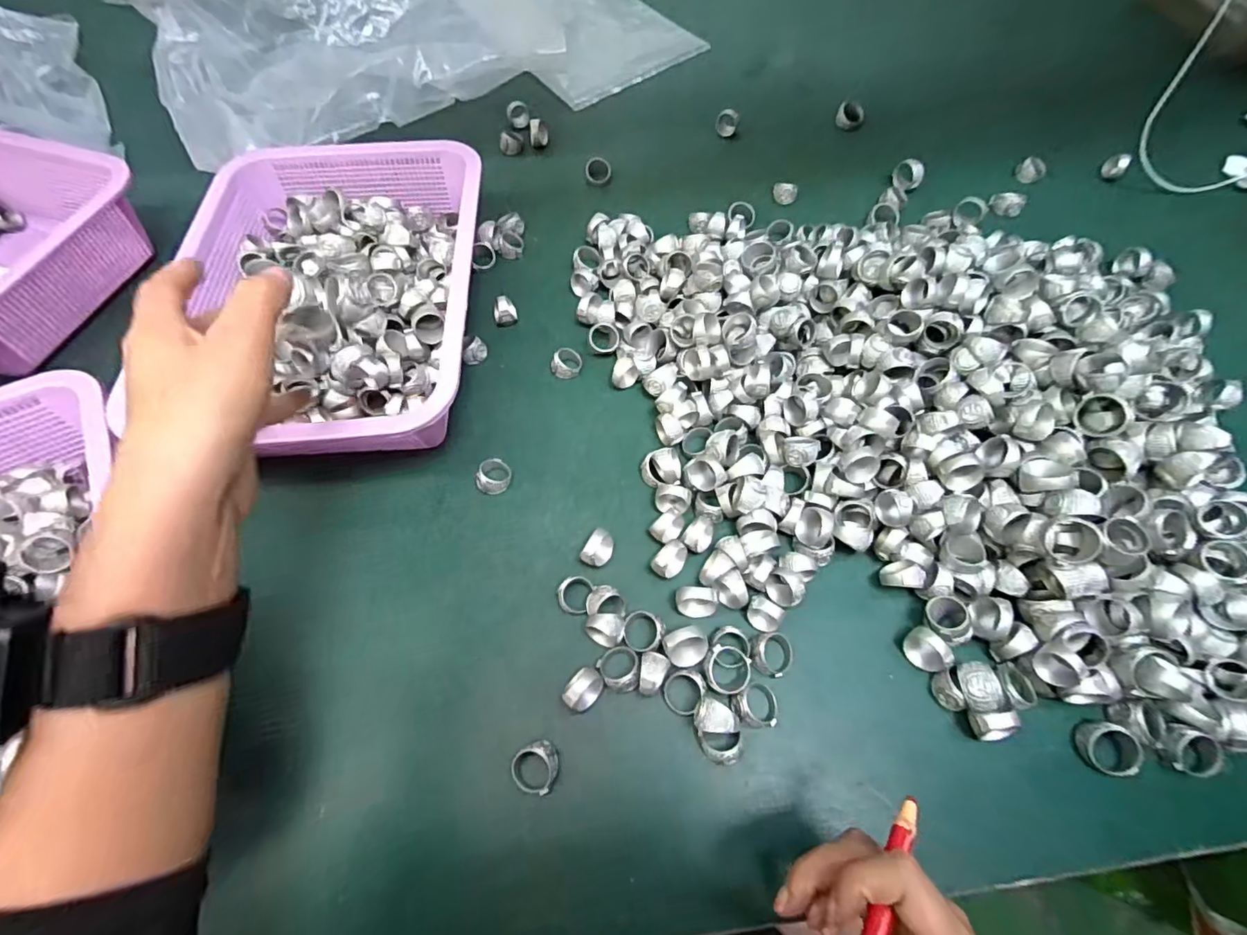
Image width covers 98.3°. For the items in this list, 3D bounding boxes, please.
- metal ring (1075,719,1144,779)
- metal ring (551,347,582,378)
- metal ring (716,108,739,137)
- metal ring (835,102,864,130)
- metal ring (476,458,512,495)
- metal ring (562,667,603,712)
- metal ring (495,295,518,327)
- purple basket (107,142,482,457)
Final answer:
[{"bbox_3d":[0.285,0.163,0.313,0.031,0.015,0.028,8,63,4],"label":"metal ring"},{"bbox_3d":[-0.047,-0.086,0.449,0.025,0.015,0.021,-5,64,-5],"label":"metal ring"},{"bbox_3d":[0.116,-0.387,0.603,0.025,0.023,0.025,13,64,4],"label":"metal ring"},{"bbox_3d":[0.256,-0.397,0.611,0.028,0.022,0.028,1,64,-2],"label":"metal ring"},{"bbox_3d":[-0.095,0.007,0.400,0.022,0.016,0.027,19,65,7],"label":"metal ring"},{"bbox_3d":[-0.024,0.134,0.325,0.025,0.020,0.019,-35,70,-18],"label":"metal ring"},{"bbox_3d":[-0.104,-0.137,0.472,0.019,0.023,0.017,-15,66,-10],"label":"metal ring"},{"bbox_3d":[-0.226,-0.145,0.436,0.218,0.077,0.290,-2,64,-4],"label":"purple basket"}]

